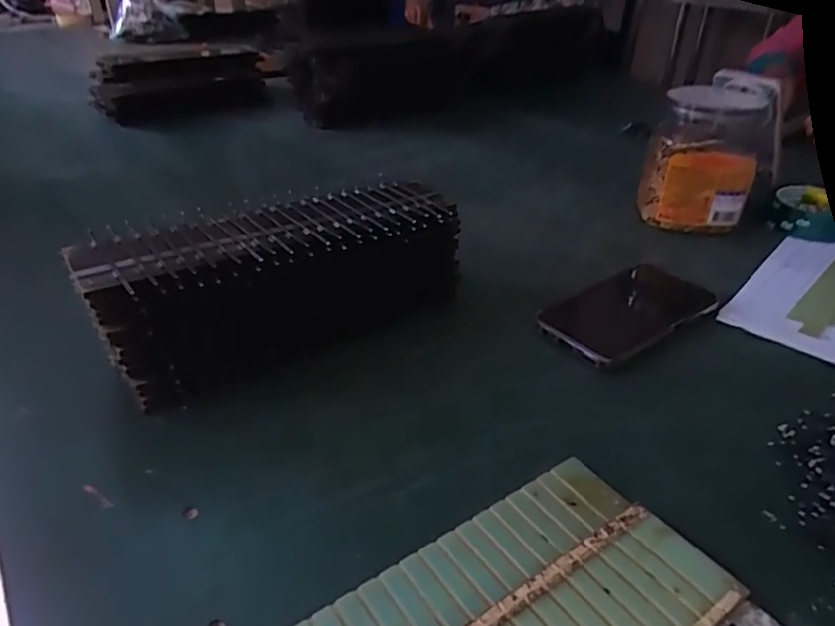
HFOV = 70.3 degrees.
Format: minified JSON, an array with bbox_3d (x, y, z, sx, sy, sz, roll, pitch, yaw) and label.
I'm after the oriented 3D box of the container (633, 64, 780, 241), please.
[{"bbox_3d":[0.330,-0.178,0.664,0.130,0.144,0.135,20,37,25],"label":"container"}]

